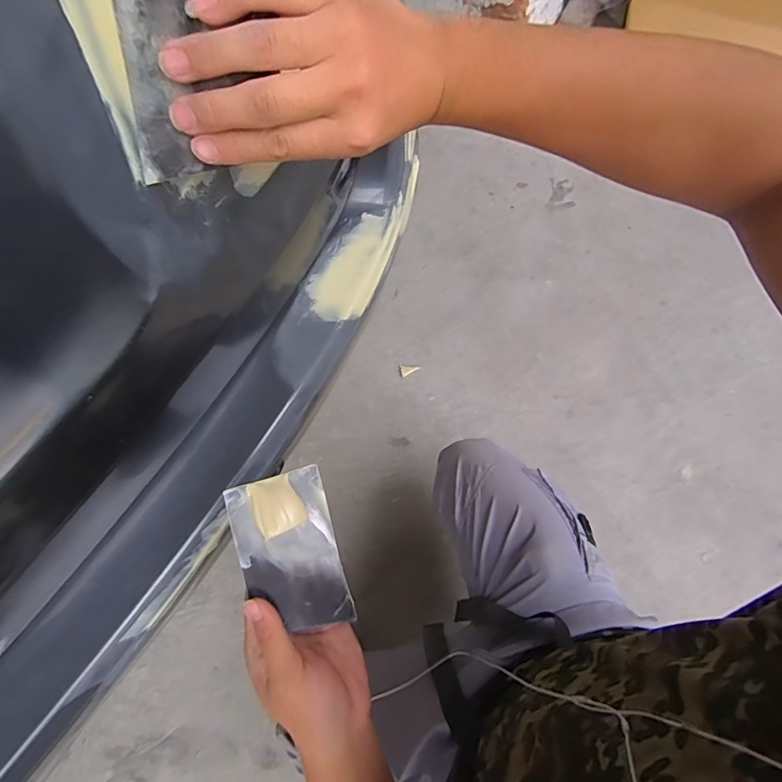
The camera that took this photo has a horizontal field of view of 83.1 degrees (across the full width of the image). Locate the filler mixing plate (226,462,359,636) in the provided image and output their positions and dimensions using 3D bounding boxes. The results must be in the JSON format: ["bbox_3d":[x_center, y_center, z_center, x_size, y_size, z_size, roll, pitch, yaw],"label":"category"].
[{"bbox_3d":[-0.077,0.127,0.343,0.073,0.011,0.121,-13,86,-25],"label":"filler mixing plate"}]

